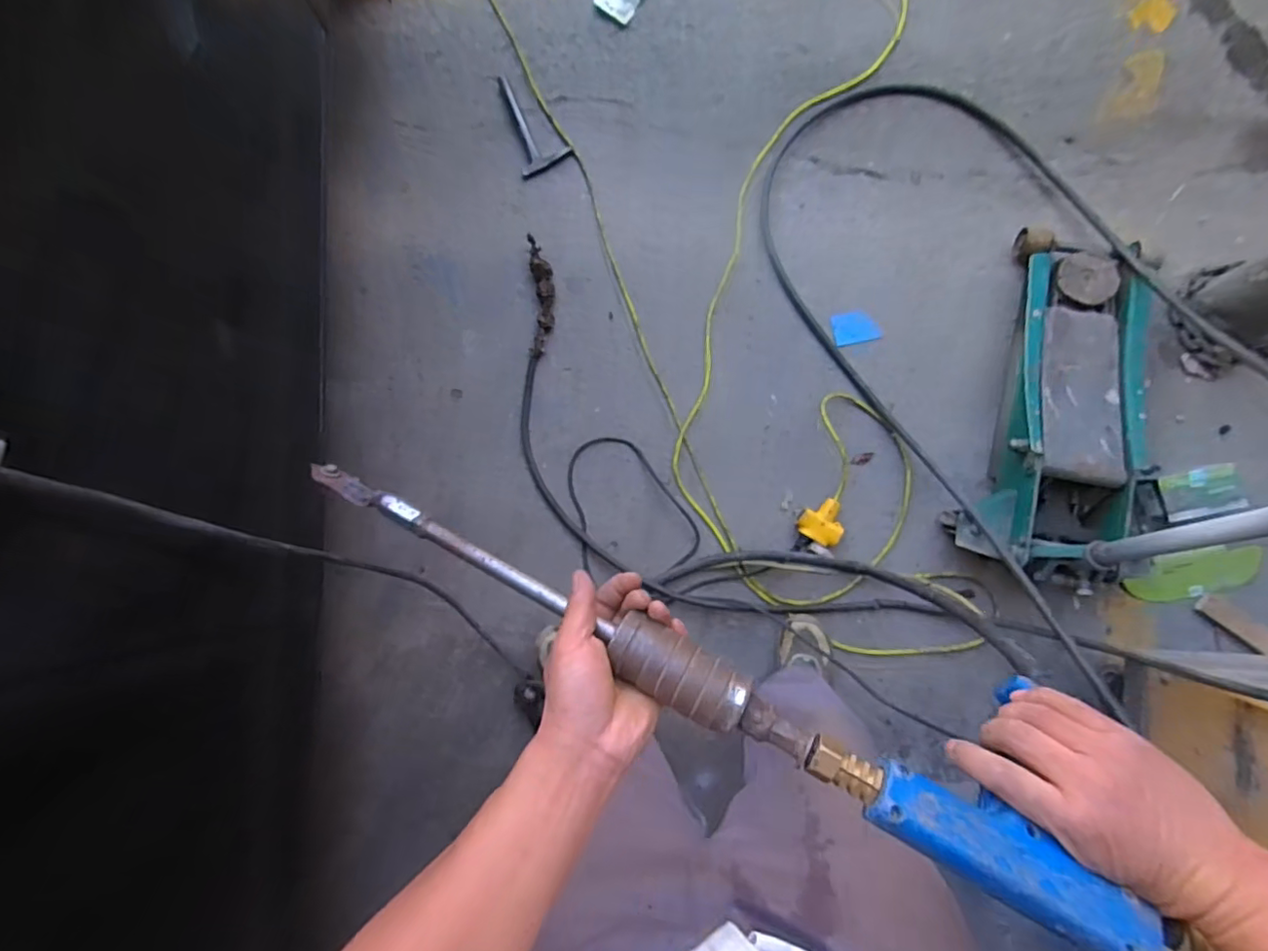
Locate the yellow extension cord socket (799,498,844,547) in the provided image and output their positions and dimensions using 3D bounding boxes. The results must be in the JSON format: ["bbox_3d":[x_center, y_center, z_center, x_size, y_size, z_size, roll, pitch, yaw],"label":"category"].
[{"bbox_3d":[0.374,0.086,1.142,0.087,0.049,0.090,28,89,8],"label":"yellow extension cord socket"}]

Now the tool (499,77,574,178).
[{"bbox_3d":[-0.253,-0.809,1.322,0.120,0.019,0.255,-30,83,4],"label":"tool"}]

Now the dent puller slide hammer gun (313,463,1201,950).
[{"bbox_3d":[0.018,0.130,0.413,0.649,0.035,0.040,25,89,16],"label":"dent puller slide hammer gun"}]

